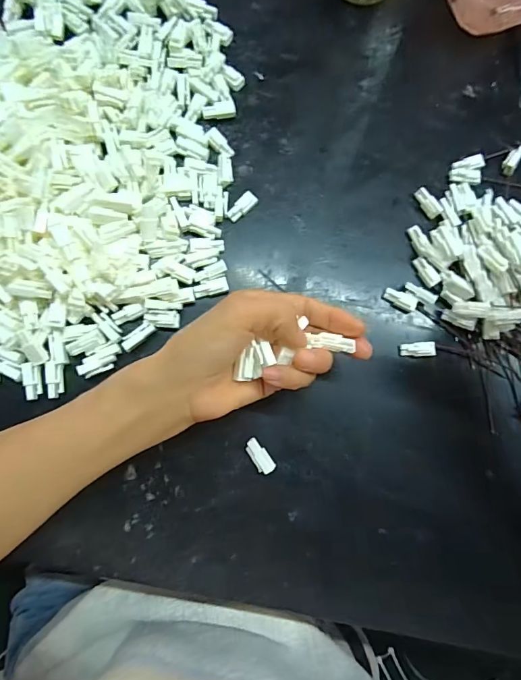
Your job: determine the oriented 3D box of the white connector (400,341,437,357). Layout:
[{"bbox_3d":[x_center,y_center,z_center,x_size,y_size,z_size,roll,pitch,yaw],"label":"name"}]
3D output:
[{"bbox_3d":[0.120,0.008,0.313,0.025,0.009,0.011,-4,83,-7],"label":"white connector"}]

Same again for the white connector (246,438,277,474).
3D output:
[{"bbox_3d":[0.000,0.081,0.286,0.012,0.008,0.026,-32,87,-9],"label":"white connector"}]

